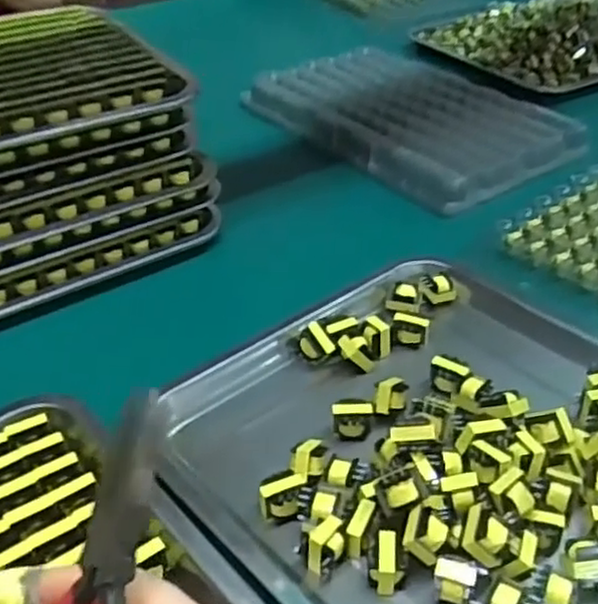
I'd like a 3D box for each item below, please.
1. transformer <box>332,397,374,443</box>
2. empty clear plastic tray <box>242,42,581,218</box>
[{"bbox_3d":[0.034,0.074,0.460,0.025,0.025,0.017,2,37,3],"label":"transformer"},{"bbox_3d":[0.123,-0.215,0.830,0.223,0.040,0.342,-23,43,-27],"label":"empty clear plastic tray"}]

